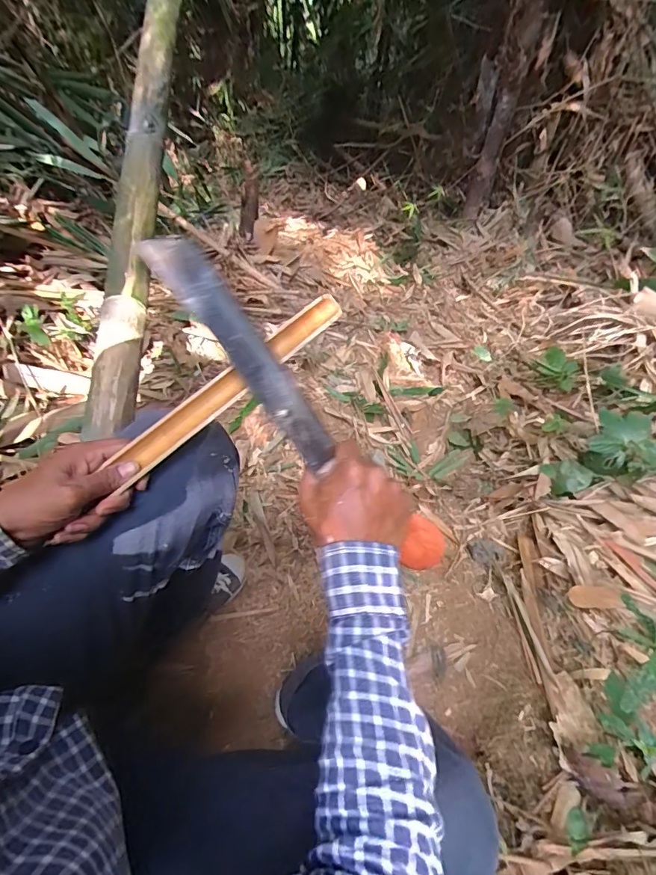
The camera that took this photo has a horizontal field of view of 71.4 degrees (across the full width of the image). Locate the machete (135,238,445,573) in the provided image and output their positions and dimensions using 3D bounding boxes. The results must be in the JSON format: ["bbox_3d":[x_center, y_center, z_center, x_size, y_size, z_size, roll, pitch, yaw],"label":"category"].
[{"bbox_3d":[-0.023,-0.022,0.426,0.053,0.027,0.390,-42,99,-11],"label":"machete"}]

